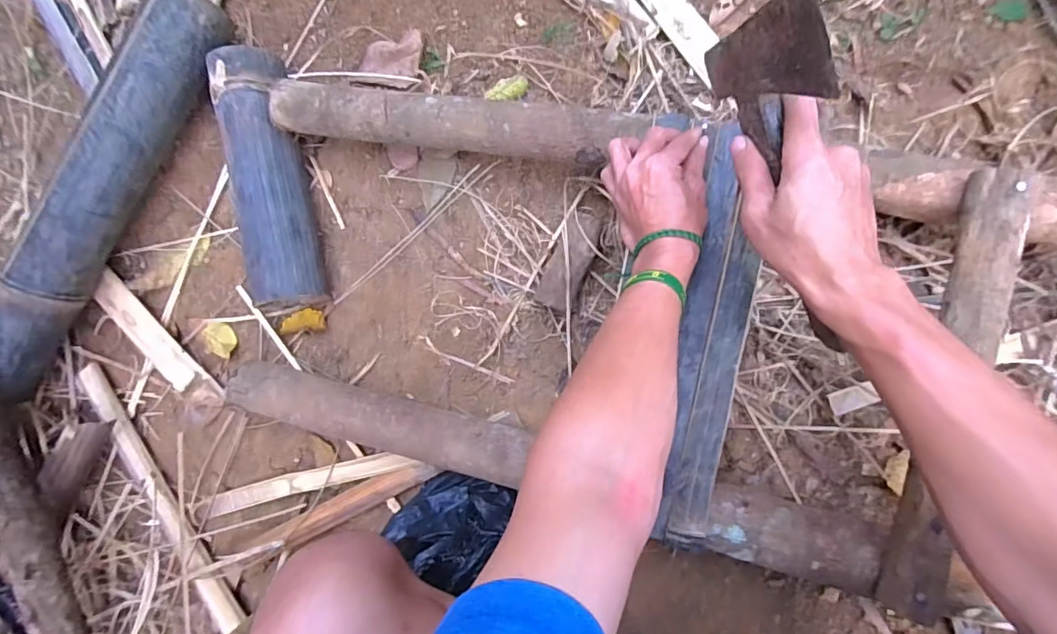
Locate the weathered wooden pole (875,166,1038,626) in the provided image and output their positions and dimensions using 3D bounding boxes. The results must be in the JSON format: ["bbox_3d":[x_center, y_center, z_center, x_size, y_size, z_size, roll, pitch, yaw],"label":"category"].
[{"bbox_3d":[0.357,0.063,0.427,0.041,0.030,0.381,11,89,11],"label":"weathered wooden pole"}]

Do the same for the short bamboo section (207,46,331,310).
[{"bbox_3d":[-0.323,-0.169,0.646,0.086,0.089,0.311,-8,88,10],"label":"short bamboo section"}]

